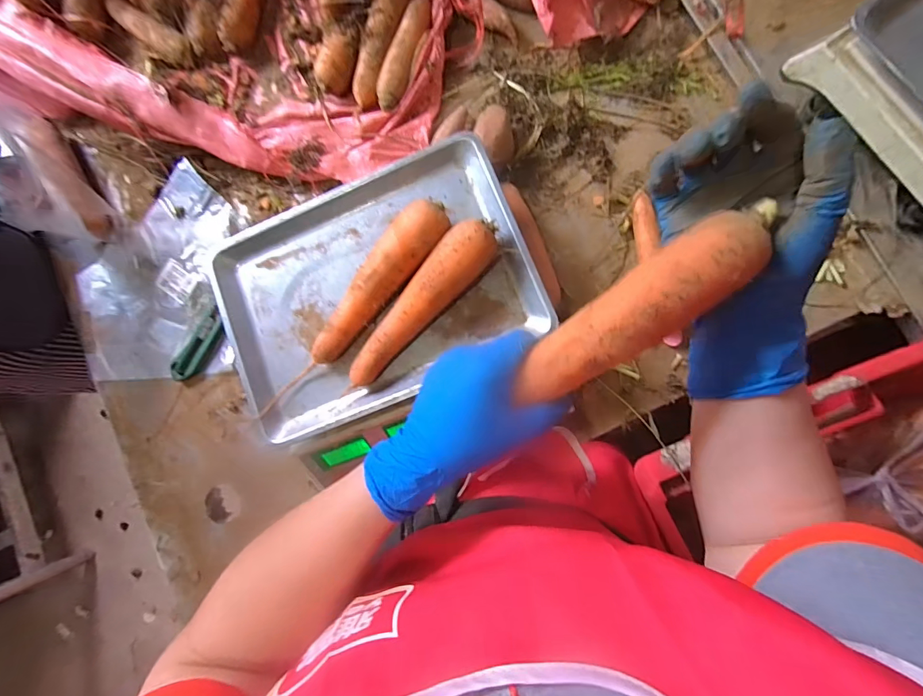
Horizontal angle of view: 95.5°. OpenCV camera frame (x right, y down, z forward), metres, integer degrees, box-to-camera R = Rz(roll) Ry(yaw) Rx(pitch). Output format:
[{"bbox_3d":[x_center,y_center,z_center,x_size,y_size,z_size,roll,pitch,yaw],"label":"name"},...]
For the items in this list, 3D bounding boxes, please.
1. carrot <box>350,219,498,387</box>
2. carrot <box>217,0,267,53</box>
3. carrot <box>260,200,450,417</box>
[{"bbox_3d":[-0.041,-0.049,0.429,0.197,0.046,0.048,-45,82,3],"label":"carrot"},{"bbox_3d":[-0.302,-0.496,0.588,0.040,0.037,0.163,9,88,9],"label":"carrot"},{"bbox_3d":[-0.104,-0.043,0.439,0.052,0.047,0.254,41,93,9],"label":"carrot"}]

